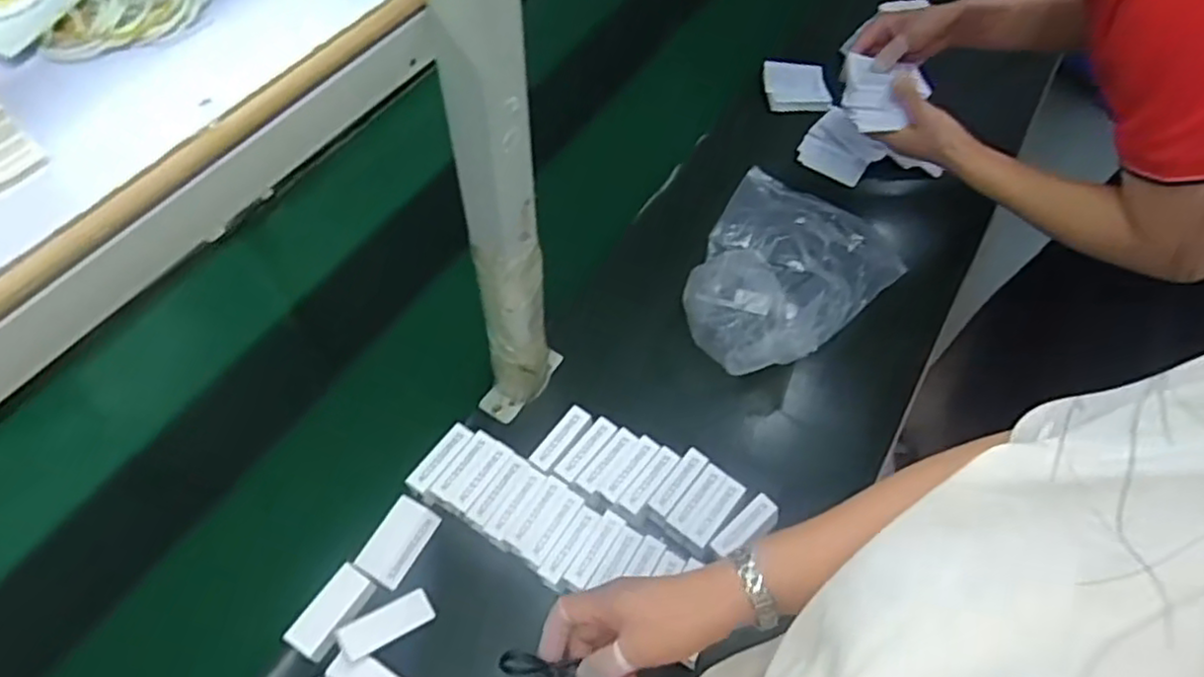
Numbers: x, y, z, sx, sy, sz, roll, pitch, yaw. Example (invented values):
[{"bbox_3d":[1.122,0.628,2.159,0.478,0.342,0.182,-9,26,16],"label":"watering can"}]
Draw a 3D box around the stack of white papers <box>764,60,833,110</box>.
[{"bbox_3d":[0.285,-0.372,1.014,0.086,0.024,0.081,0,58,-2],"label":"stack of white papers"}]

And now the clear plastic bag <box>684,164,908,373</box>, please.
[{"bbox_3d":[0.197,-0.084,0.799,0.209,0.080,0.266,37,64,20],"label":"clear plastic bag"}]

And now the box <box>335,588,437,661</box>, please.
[{"bbox_3d":[-0.183,0.244,0.593,0.080,0.015,0.034,-18,58,-36],"label":"box"}]

